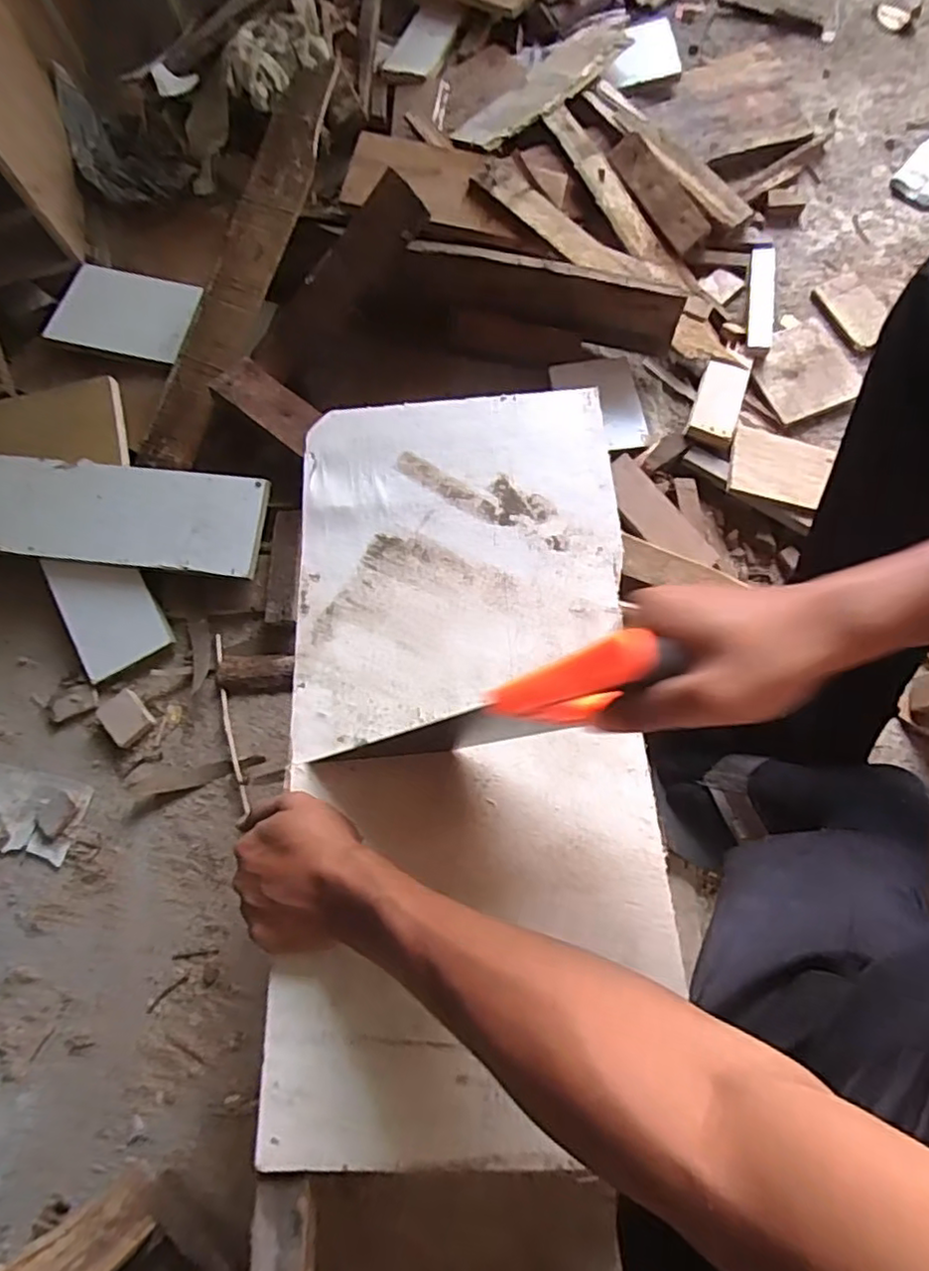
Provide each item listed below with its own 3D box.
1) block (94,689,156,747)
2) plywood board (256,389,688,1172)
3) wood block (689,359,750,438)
[{"bbox_3d":[-0.384,0.093,0.716,0.047,0.010,0.058,-43,76,-11],"label":"block"},{"bbox_3d":[-0.001,0.056,0.478,0.261,0.015,0.548,-4,70,4],"label":"plywood board"},{"bbox_3d":[0.320,-0.298,0.793,0.055,0.013,0.132,22,62,8],"label":"wood block"}]

